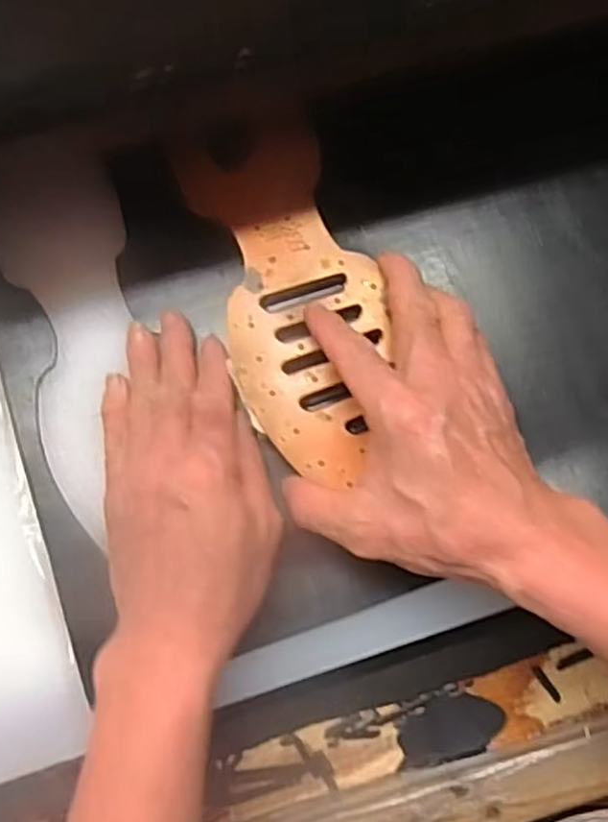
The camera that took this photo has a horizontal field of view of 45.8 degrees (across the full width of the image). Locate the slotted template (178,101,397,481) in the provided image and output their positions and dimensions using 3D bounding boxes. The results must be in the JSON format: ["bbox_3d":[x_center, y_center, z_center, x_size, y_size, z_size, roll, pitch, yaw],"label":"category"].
[{"bbox_3d":[-0.008,-0.070,0.386,0.085,0.008,0.213,-13,76,-4],"label":"slotted template"}]

